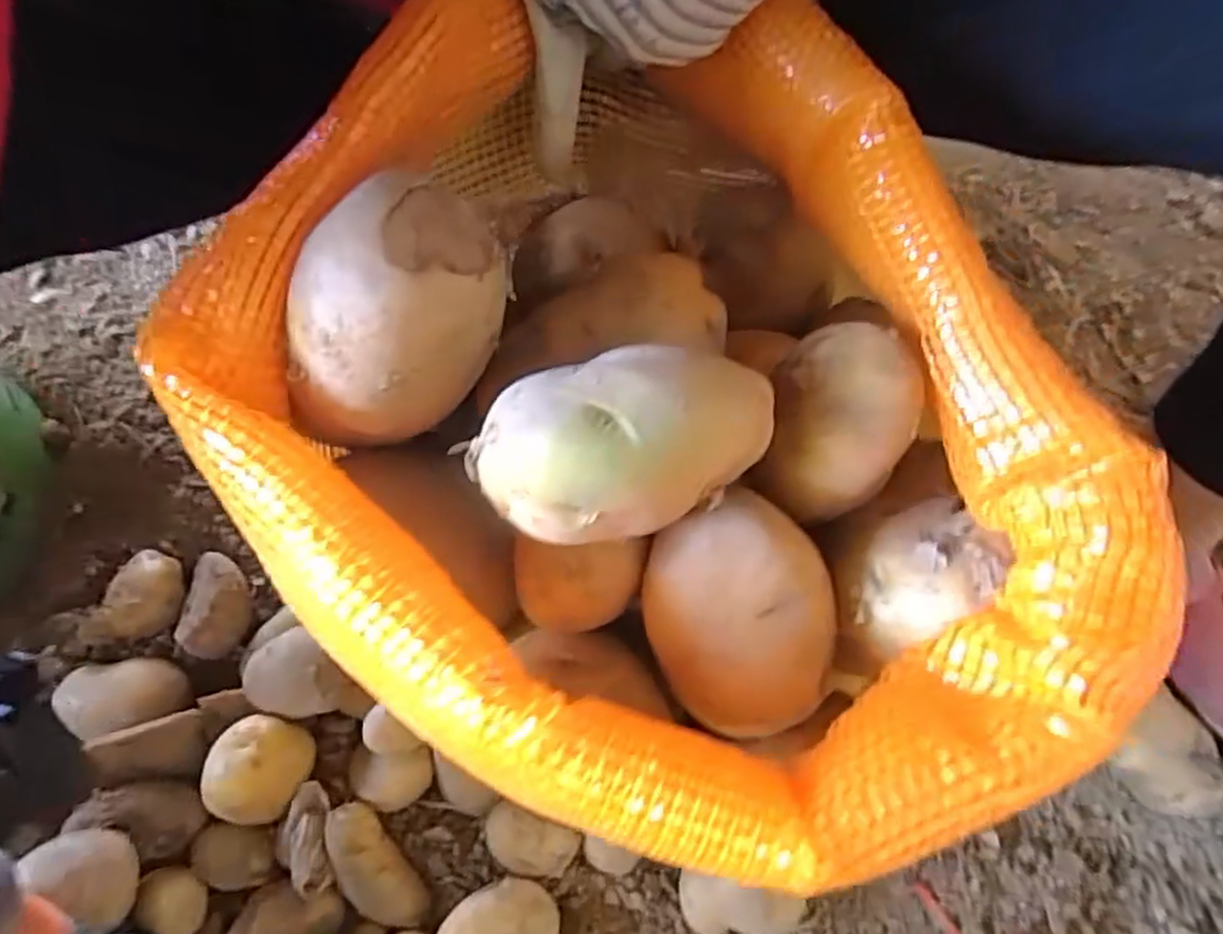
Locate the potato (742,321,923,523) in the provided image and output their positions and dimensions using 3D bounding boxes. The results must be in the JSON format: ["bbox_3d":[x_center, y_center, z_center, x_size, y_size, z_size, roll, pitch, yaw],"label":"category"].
[{"bbox_3d":[0.072,-0.018,0.238,0.041,0.043,0.055,14,65,5],"label":"potato"}]

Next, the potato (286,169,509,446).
[{"bbox_3d":[-0.061,-0.046,0.203,0.058,0.047,0.058,-6,65,-4],"label":"potato"}]

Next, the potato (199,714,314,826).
[{"bbox_3d":[-0.203,0.172,0.419,0.044,0.041,0.057,25,67,10],"label":"potato"}]

